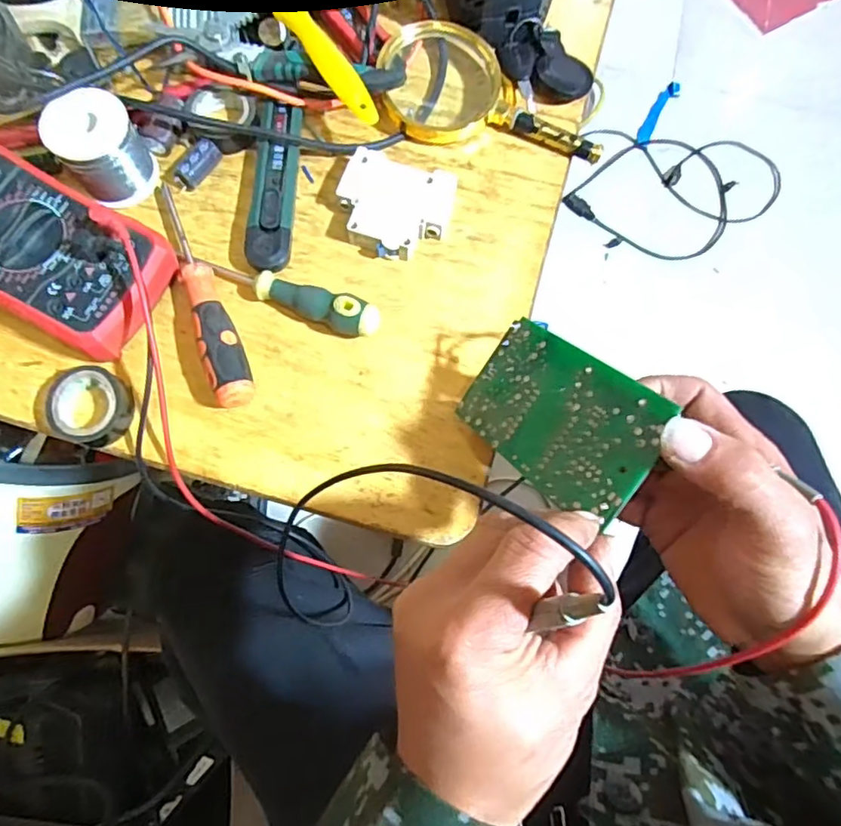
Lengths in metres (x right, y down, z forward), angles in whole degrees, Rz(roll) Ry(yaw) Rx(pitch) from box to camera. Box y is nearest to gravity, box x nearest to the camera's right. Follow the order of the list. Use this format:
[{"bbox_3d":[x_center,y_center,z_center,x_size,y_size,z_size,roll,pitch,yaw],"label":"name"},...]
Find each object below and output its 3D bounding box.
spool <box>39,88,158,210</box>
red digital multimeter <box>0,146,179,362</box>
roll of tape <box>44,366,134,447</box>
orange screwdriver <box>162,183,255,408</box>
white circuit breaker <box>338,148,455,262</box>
[{"bbox_3d":[-0.211,-0.175,0.381,0.052,0.049,0.046,-37,79,-11],"label":"spool"},{"bbox_3d":[-0.251,-0.107,0.363,0.184,0.056,0.091,25,75,5],"label":"red digital multimeter"},{"bbox_3d":[-0.203,-0.005,0.354,0.044,0.018,0.046,1,74,-4],"label":"roll of tape"},{"bbox_3d":[-0.142,-0.081,0.372,0.024,0.028,0.166,-21,77,-9],"label":"orange screwdriver"},{"bbox_3d":[-0.020,-0.143,0.397,0.074,0.019,0.069,21,74,2],"label":"white circuit breaker"}]

